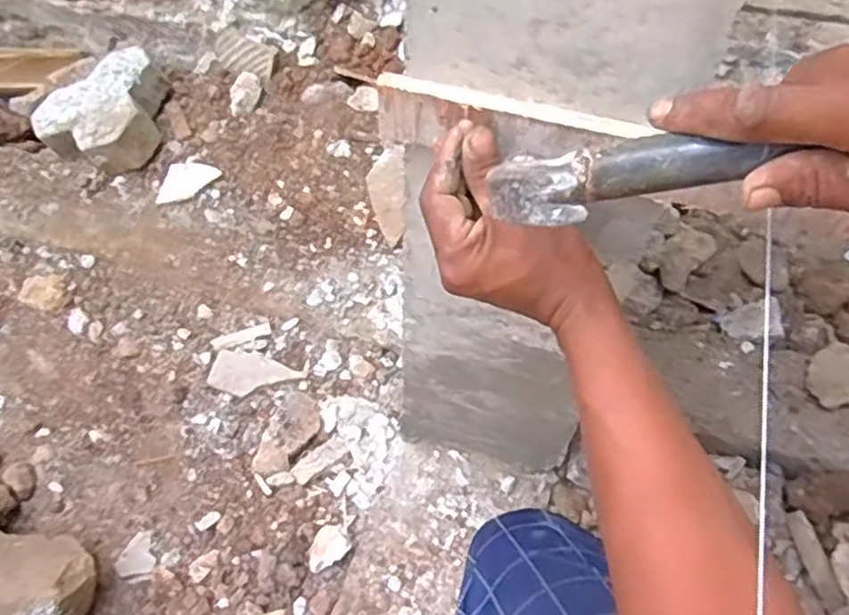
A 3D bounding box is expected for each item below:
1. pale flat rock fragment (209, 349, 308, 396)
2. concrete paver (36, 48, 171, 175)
[{"bbox_3d":[-0.201,0.079,0.853,0.108,0.010,0.052,5,51,2],"label":"pale flat rock fragment"},{"bbox_3d":[-0.477,-0.300,1.076,0.197,0.069,0.191,12,65,26],"label":"concrete paver"}]

